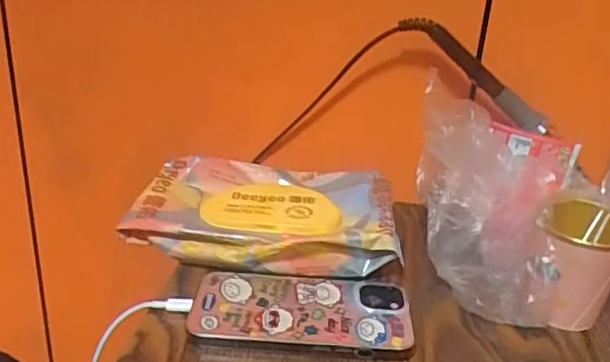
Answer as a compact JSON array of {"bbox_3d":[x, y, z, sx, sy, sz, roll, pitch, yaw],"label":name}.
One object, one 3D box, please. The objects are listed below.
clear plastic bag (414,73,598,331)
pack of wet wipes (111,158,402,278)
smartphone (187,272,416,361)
[{"bbox_3d":[0.149,0.020,0.474,0.137,0.133,0.141,13,27,20],"label":"clear plastic bag"},{"bbox_3d":[-0.033,0.027,0.514,0.210,0.041,0.128,4,26,2],"label":"pack of wet wipes"},{"bbox_3d":[-0.003,0.090,0.426,0.148,0.015,0.076,4,26,2],"label":"smartphone"}]

